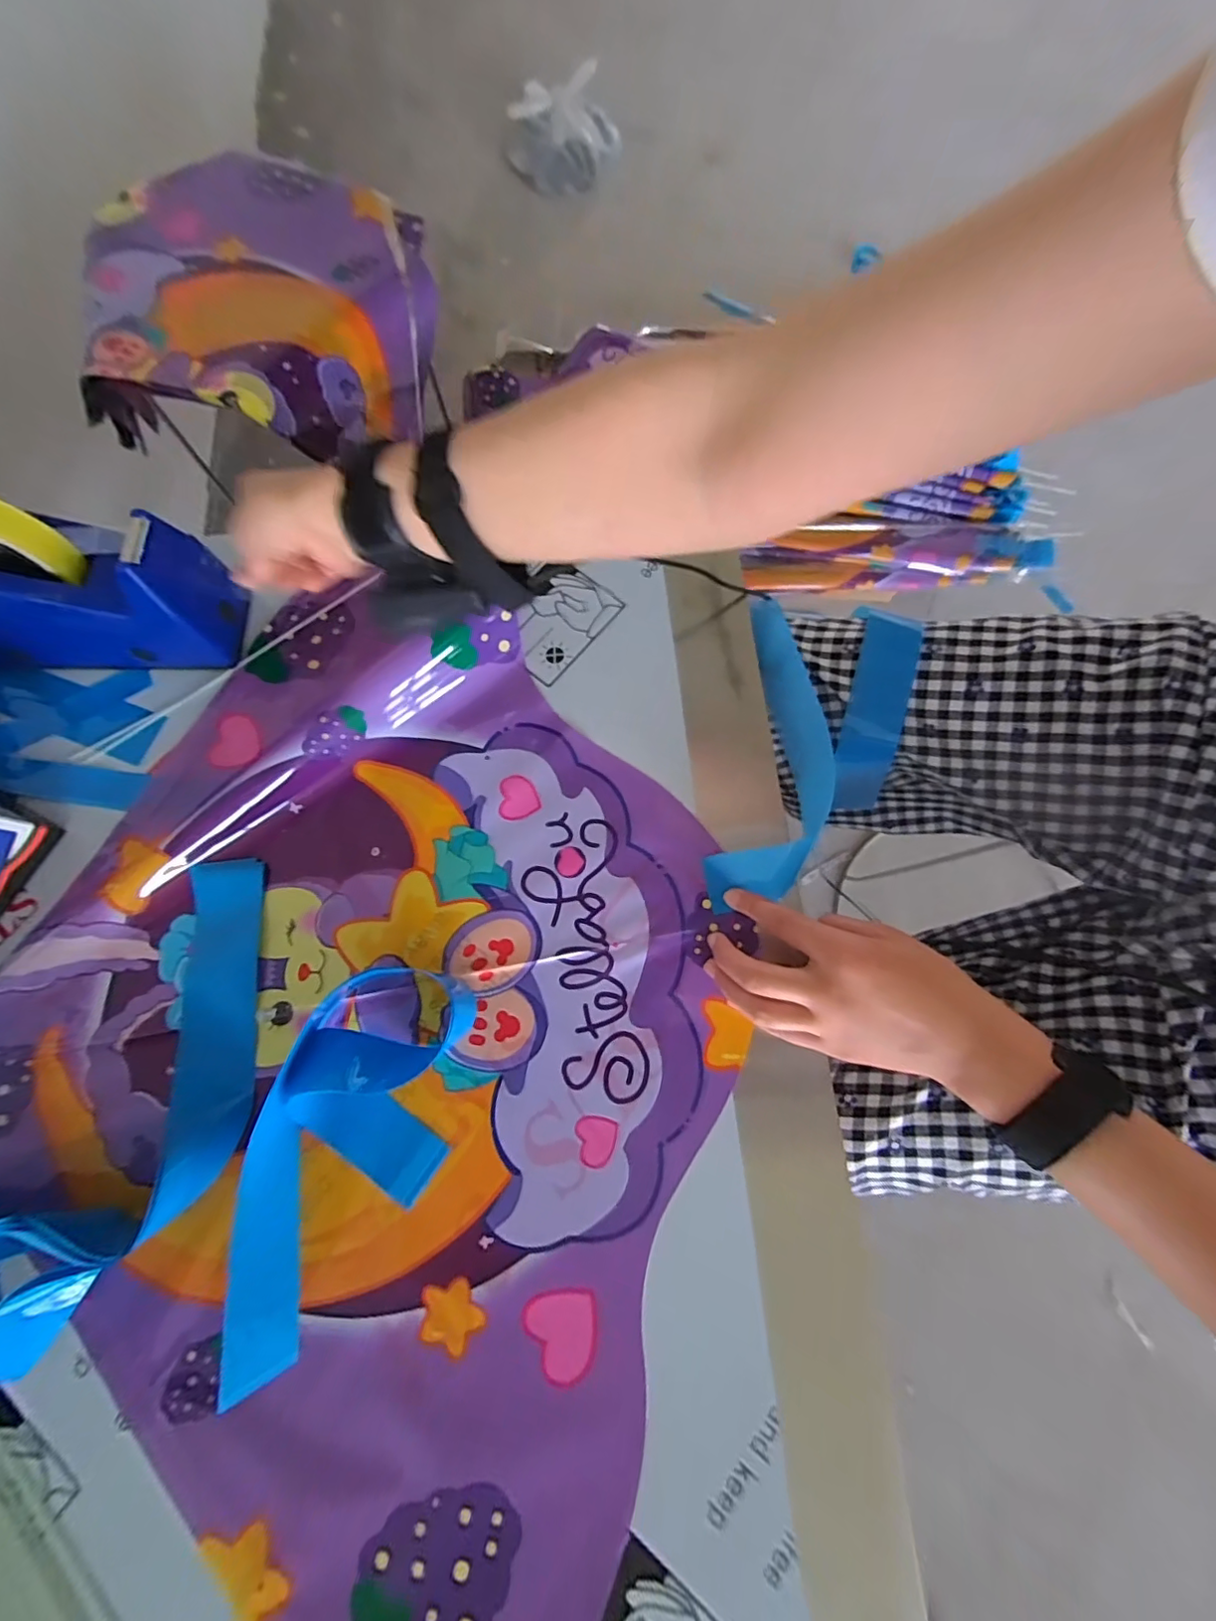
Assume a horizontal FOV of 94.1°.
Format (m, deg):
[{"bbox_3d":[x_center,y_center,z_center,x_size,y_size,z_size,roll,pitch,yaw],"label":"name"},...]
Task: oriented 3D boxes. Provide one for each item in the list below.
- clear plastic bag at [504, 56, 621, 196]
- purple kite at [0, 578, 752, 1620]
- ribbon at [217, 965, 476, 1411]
[{"bbox_3d":[-0.100,-1.518,1.267,0.262,0.107,0.179,-7,74,0],"label":"clear plastic bag"},{"bbox_3d":[-0.154,0.164,0.351,0.441,0.047,0.621,18,75,4],"label":"purple kite"},{"bbox_3d":[-0.157,0.201,0.326,0.101,0.037,0.223,19,75,5],"label":"ribbon"}]

